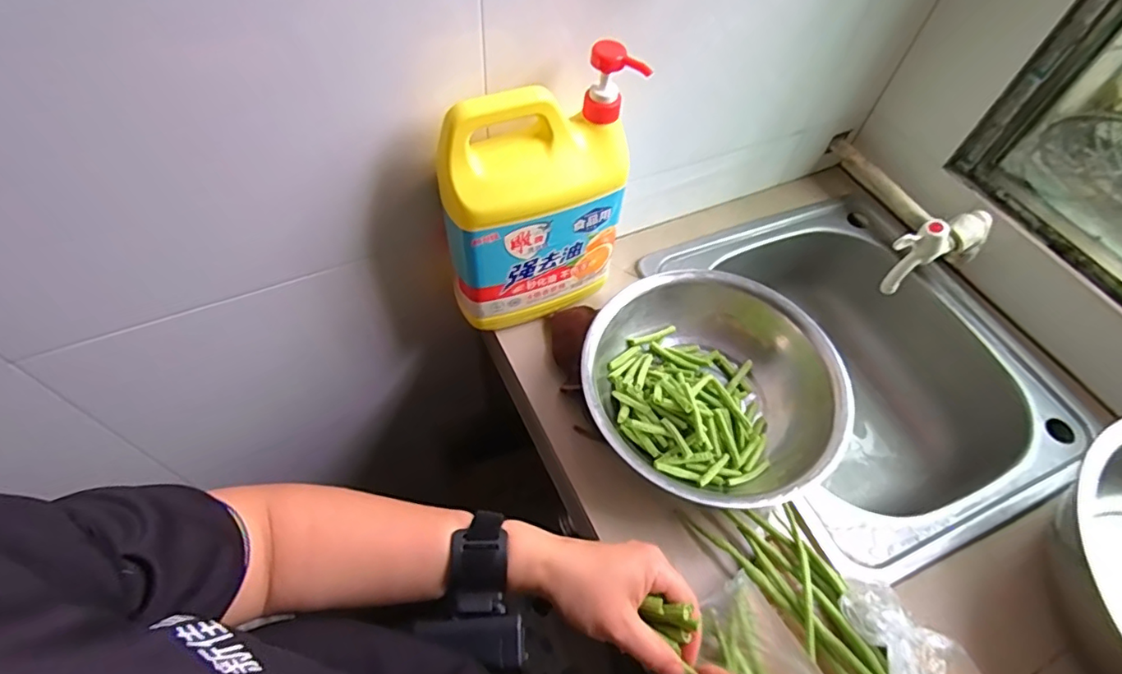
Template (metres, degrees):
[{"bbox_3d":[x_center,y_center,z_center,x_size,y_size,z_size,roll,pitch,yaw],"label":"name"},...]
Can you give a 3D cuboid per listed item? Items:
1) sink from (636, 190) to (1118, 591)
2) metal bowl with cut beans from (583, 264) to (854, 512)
[{"bbox_3d":[0.363,0.050,0.732,0.410,0.163,0.441,-19,61,-16],"label":"sink"},{"bbox_3d":[0.152,0.045,0.565,0.244,0.084,0.241,2,57,-3],"label":"metal bowl with cut beans"}]

